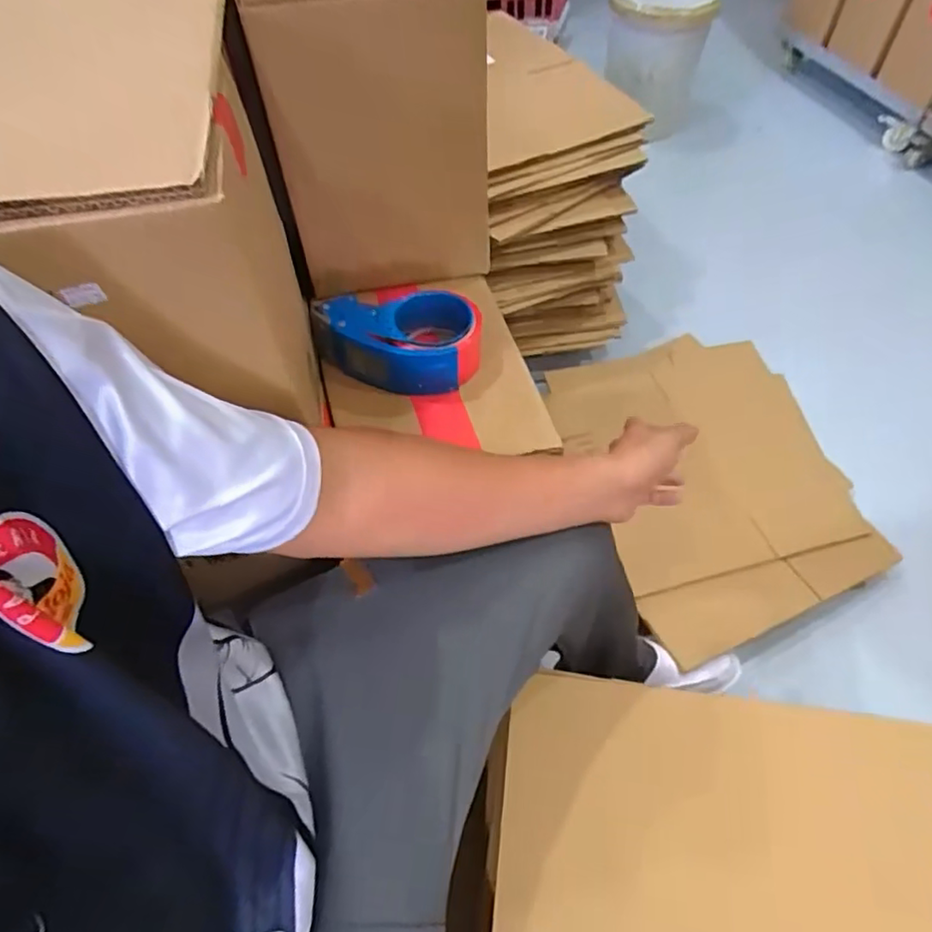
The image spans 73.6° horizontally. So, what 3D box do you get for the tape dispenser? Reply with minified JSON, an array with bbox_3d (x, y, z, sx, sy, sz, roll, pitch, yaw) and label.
[{"bbox_3d":[-0.067,-0.124,0.618,0.164,0.056,0.091,-1,56,2],"label":"tape dispenser"}]

